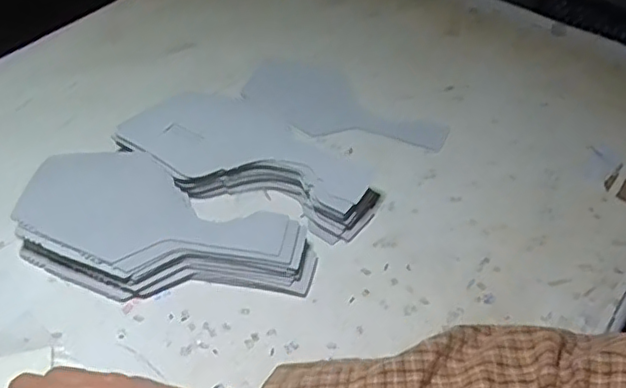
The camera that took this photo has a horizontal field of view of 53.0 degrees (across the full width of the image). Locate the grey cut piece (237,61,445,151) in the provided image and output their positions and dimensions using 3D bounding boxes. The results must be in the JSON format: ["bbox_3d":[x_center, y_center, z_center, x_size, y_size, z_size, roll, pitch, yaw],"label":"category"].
[{"bbox_3d":[0.023,-0.079,0.592,0.196,0.005,0.095,31,47,24],"label":"grey cut piece"}]

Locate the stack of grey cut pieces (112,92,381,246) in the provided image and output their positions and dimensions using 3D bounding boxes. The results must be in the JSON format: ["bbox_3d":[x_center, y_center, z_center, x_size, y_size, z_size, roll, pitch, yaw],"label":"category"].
[{"bbox_3d":[-0.050,-0.026,0.518,0.202,0.034,0.121,32,53,27],"label":"stack of grey cut pieces"}]

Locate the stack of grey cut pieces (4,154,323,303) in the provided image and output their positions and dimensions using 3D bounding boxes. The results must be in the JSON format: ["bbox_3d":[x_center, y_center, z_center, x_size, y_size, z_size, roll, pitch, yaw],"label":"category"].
[{"bbox_3d":[-0.109,0.027,0.466,0.219,0.033,0.107,11,46,10],"label":"stack of grey cut pieces"}]

